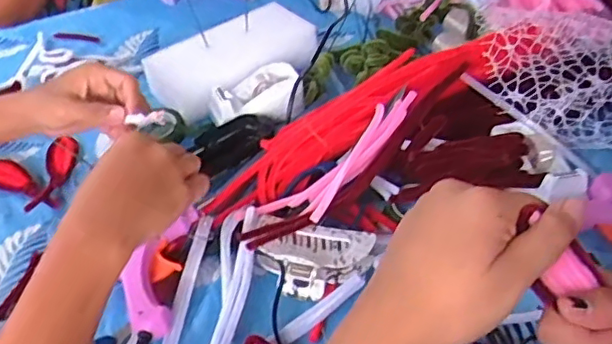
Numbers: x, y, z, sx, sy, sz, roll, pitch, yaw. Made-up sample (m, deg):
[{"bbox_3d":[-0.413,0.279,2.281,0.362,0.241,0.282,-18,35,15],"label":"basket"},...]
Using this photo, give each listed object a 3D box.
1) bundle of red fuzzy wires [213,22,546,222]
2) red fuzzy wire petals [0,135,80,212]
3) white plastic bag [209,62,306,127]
[{"bbox_3d":[0.061,-0.063,0.591,0.348,0.019,0.069,-29,69,-4],"label":"bundle of red fuzzy wires"},{"bbox_3d":[-0.277,-0.006,0.637,0.107,0.016,0.085,26,51,30],"label":"red fuzzy wire petals"},{"bbox_3d":[-0.053,-0.081,0.671,0.103,0.031,0.064,-14,42,-9],"label":"white plastic bag"}]

